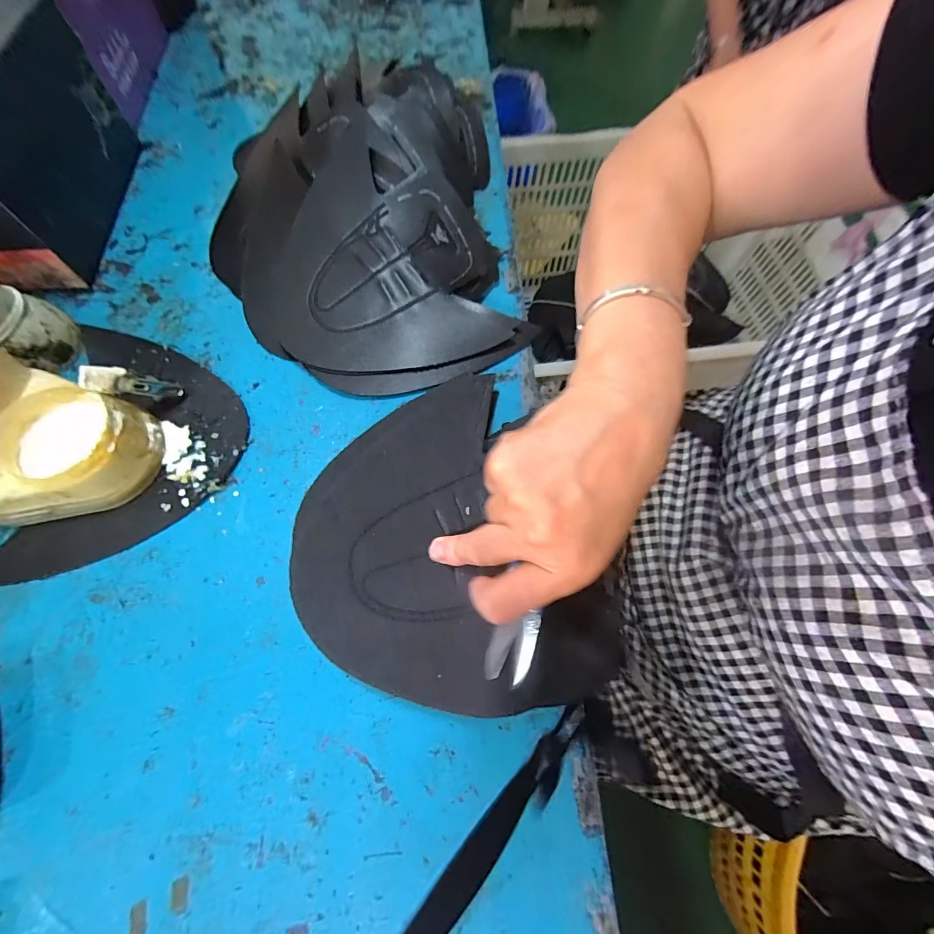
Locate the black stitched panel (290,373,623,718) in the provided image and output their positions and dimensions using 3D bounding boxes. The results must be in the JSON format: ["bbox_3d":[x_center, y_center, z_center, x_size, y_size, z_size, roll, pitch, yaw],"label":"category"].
[{"bbox_3d":[-0.018,0.049,0.244,0.165,0.016,0.206,-23,71,-11],"label":"black stitched panel"}]

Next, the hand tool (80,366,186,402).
[{"bbox_3d":[-0.240,-0.060,0.286,0.015,0.059,0.017,18,98,32],"label":"hand tool"}]

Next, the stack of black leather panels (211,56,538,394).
[{"bbox_3d":[-0.100,-0.234,0.352,0.266,0.066,0.356,-9,69,-4],"label":"stack of black leather panels"}]

